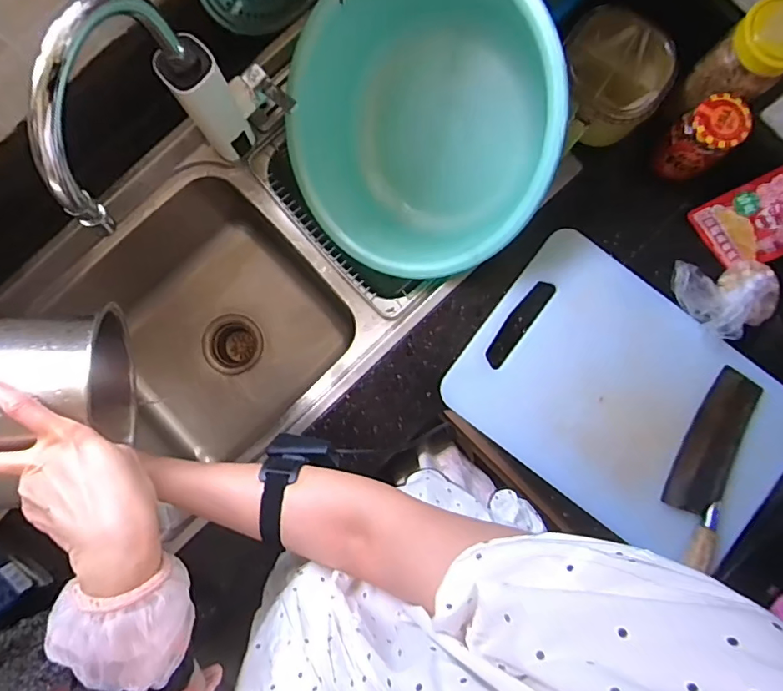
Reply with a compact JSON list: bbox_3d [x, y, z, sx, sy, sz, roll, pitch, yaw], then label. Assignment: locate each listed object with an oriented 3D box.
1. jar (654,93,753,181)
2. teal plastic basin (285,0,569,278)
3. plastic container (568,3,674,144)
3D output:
[{"bbox_3d":[0.400,-0.266,0.642,0.077,0.100,0.069,-35,88,-2],"label":"jar"},{"bbox_3d":[0.058,-0.299,0.694,0.365,0.168,0.376,11,113,28],"label":"teal plastic basin"},{"bbox_3d":[0.288,-0.353,0.667,0.122,0.094,0.155,-8,87,-1],"label":"plastic container"}]

